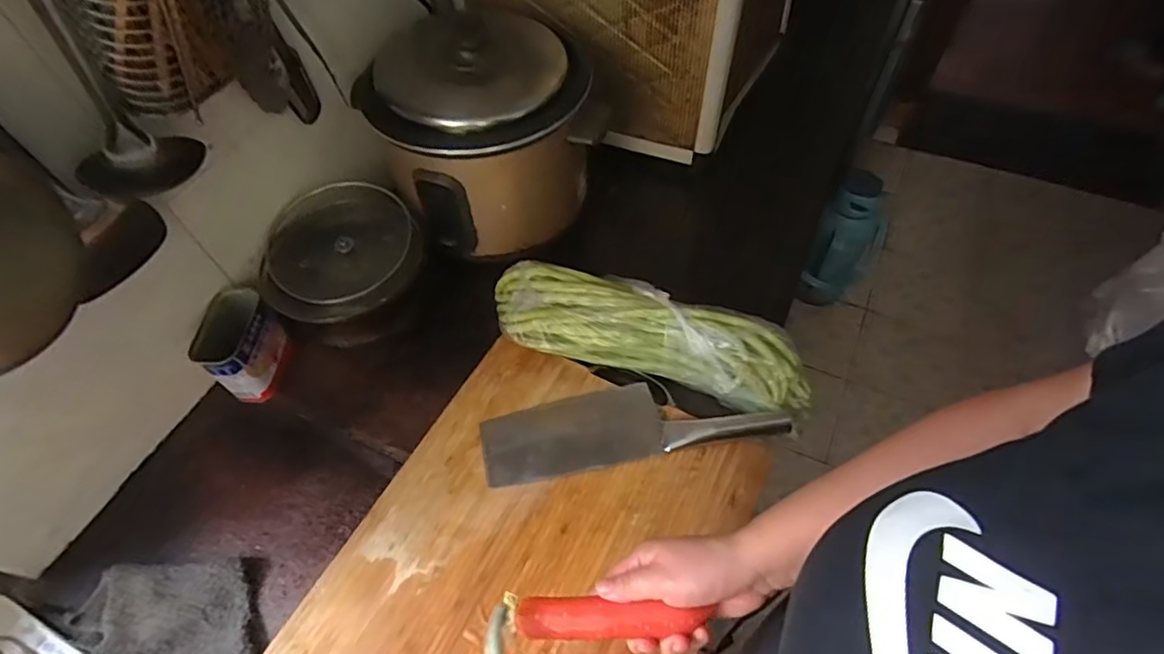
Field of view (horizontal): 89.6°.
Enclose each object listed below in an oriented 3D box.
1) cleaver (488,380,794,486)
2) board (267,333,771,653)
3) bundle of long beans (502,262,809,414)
[{"bbox_3d":[0.049,0.099,0.608,0.301,0.020,0.078,-9,56,-3],"label":"cleaver"},{"bbox_3d":[-0.057,0.231,0.535,0.320,0.015,0.431,24,60,18],"label":"board"},{"bbox_3d":[0.070,0.006,0.641,0.348,0.063,0.087,14,58,12],"label":"bundle of long beans"}]

